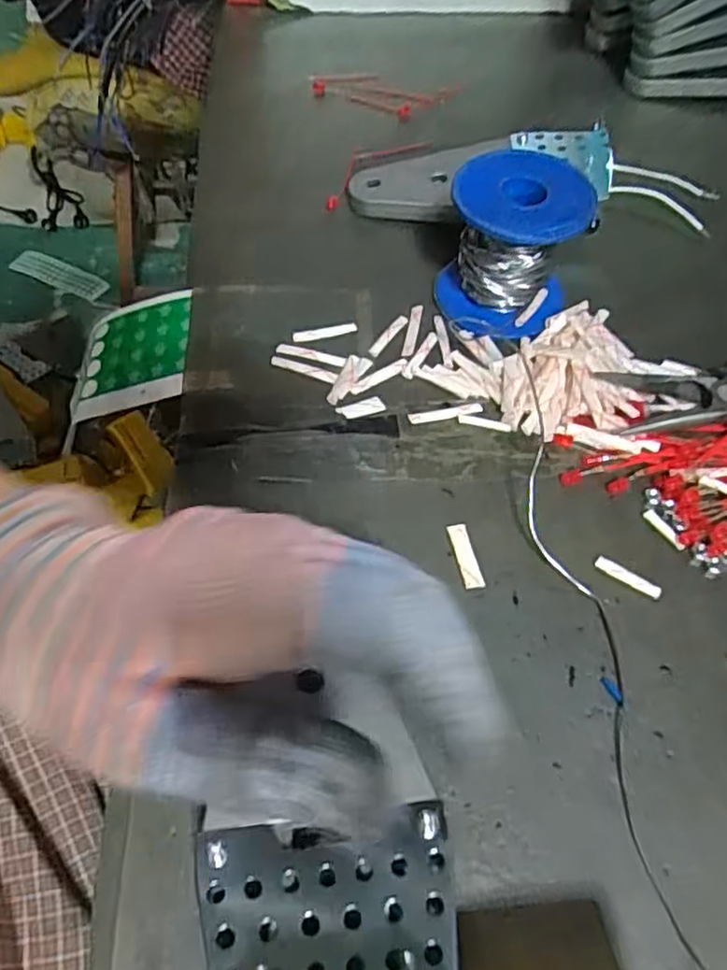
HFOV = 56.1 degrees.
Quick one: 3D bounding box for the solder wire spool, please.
[{"bbox_3d":[0.071,-0.116,0.328,0.060,0.066,0.060,1,57,-2],"label":"solder wire spool"}]

